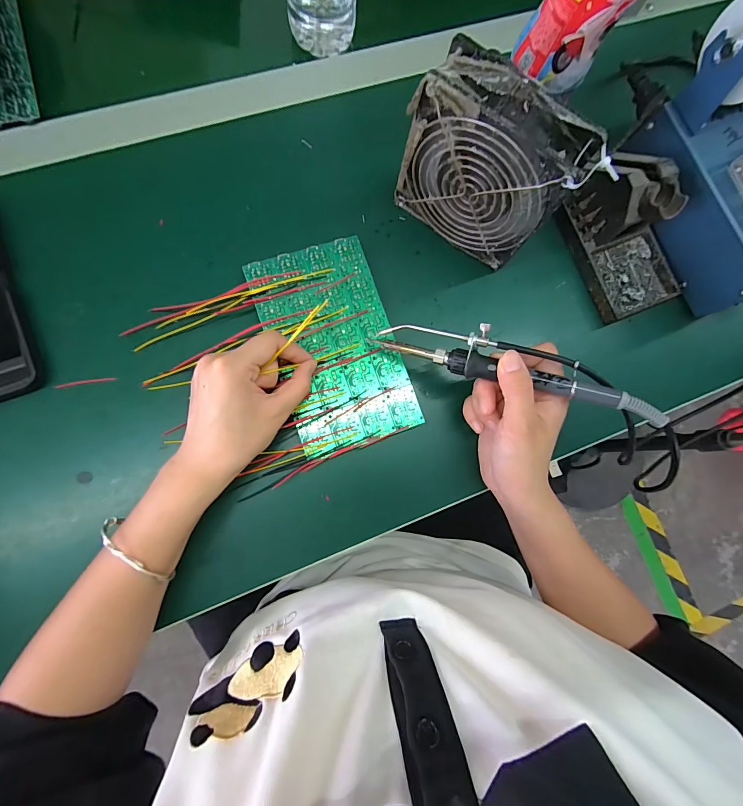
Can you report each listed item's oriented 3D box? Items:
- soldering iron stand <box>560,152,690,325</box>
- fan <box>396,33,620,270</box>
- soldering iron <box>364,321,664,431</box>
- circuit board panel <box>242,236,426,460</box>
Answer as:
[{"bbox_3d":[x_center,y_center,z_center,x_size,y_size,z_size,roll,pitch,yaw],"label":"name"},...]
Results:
[{"bbox_3d":[0.233,-0.152,0.327,0.078,0.074,0.134,-24,87,-9],"label":"soldering iron stand"},{"bbox_3d":[0.088,-0.176,0.288,0.128,0.122,0.043,34,81,-2],"label":"fan"},{"bbox_3d":[0.102,-0.029,0.268,0.199,0.020,0.032,18,81,13],"label":"soldering iron"},{"bbox_3d":[-0.031,-0.050,0.307,0.101,0.004,0.170,-17,86,-9],"label":"circuit board panel"}]

